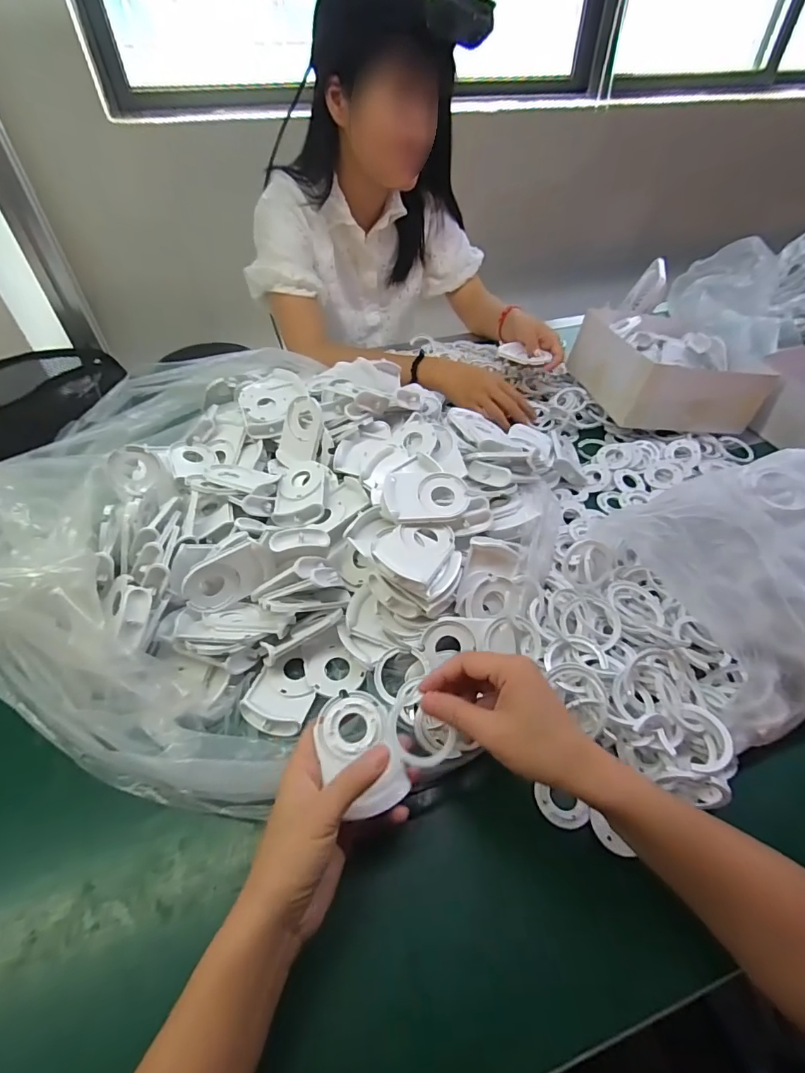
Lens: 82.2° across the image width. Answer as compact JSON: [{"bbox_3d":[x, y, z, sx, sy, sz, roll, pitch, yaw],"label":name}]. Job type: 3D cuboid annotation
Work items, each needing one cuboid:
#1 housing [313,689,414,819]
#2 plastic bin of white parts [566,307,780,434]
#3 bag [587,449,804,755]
[{"bbox_3d":[-0.032,0.153,0.334,0.054,0.015,0.086,-16,49,-14],"label":"housing"},{"bbox_3d":[0.387,-0.263,0.699,0.198,0.097,0.225,-7,47,-6],"label":"plastic bin of white parts"},{"bbox_3d":[0.371,0.024,0.422,0.293,0.089,0.212,-15,49,-13],"label":"bag"}]

